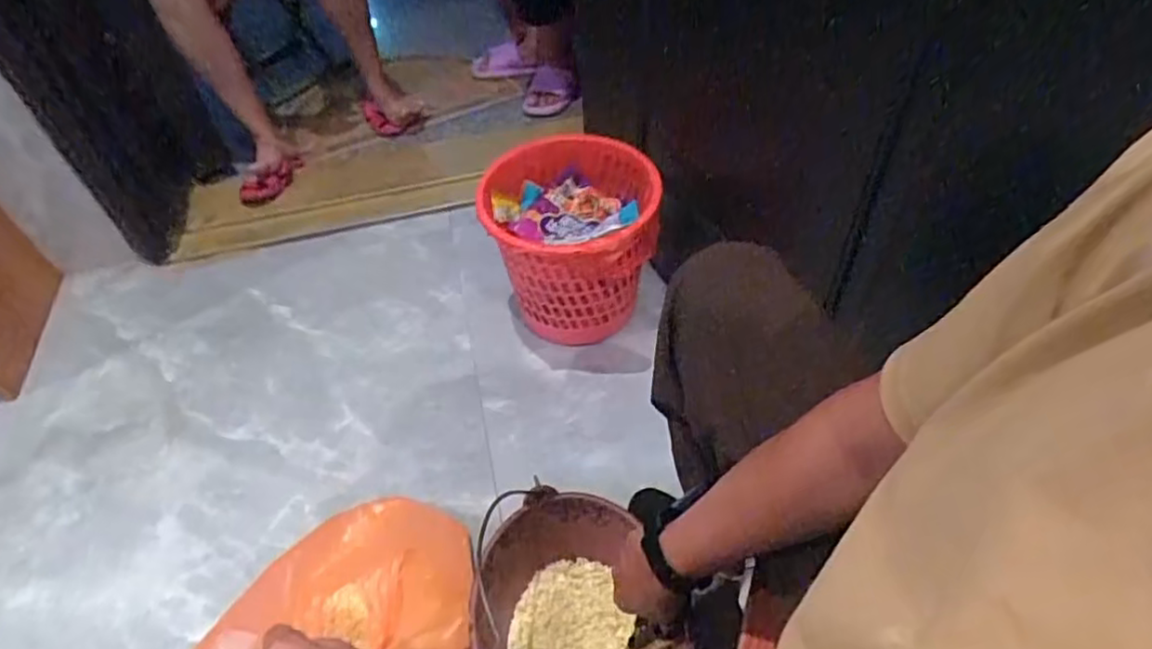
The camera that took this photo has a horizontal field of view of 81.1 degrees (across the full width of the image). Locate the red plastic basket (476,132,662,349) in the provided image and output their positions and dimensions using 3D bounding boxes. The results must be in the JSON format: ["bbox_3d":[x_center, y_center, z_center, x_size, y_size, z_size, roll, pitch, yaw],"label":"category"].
[{"bbox_3d":[0.004,-0.129,1.122,0.258,0.283,0.281,2,50,6],"label":"red plastic basket"}]

